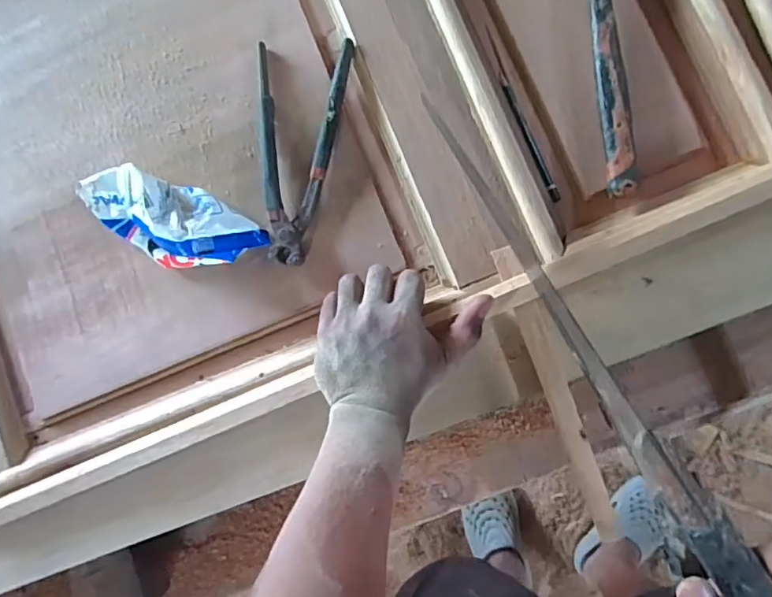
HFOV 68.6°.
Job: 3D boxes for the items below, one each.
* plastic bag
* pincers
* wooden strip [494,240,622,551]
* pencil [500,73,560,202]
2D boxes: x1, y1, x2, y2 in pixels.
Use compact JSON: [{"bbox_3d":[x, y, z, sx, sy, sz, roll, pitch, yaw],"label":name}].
[{"bbox_3d":[-0.202,-0.071,0.529,0.166,0.051,0.073,23,89,9],"label":"plastic bag"},{"bbox_3d":[-0.091,-0.139,0.534,0.089,0.020,0.212,8,86,8],"label":"pincers"},{"bbox_3d":[0.143,0.075,0.468,0.023,0.012,0.249,-20,83,6],"label":"wooden strip"},{"bbox_3d":[0.129,-0.146,0.511,0.009,0.006,0.127,-21,83,6],"label":"pencil"}]

